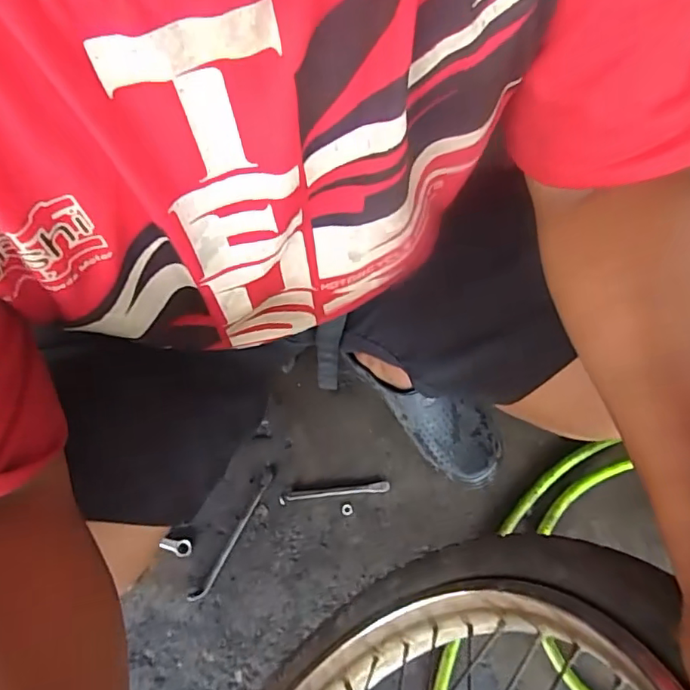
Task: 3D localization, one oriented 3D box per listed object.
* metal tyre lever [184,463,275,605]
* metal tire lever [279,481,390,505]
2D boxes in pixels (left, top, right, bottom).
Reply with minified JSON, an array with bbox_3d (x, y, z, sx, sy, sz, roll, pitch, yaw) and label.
[{"bbox_3d":[-0.138,0.236,0.678,0.017,0.006,0.181,28,73,9],"label":"metal tyre lever"},{"bbox_3d":[-0.014,0.190,0.694,0.139,0.004,0.014,-7,71,-2],"label":"metal tire lever"}]

